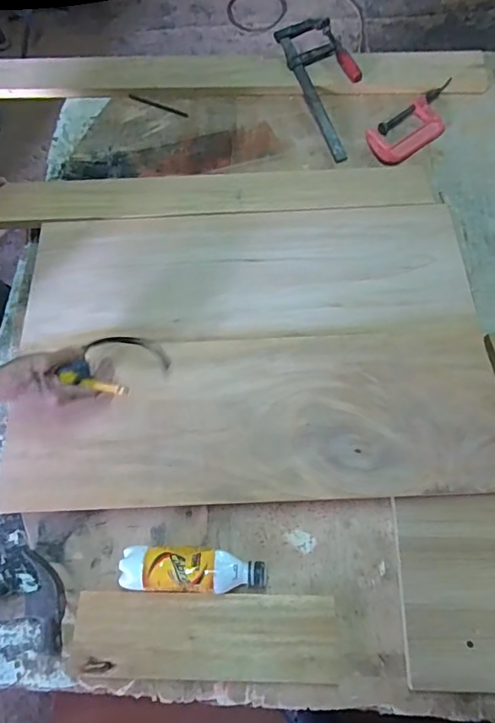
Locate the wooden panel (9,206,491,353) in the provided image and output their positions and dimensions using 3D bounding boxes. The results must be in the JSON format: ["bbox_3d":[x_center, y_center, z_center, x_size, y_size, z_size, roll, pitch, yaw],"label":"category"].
[{"bbox_3d":[-0.004,-0.153,0.808,0.714,0.026,0.258,-4,62,1],"label":"wooden panel"}]

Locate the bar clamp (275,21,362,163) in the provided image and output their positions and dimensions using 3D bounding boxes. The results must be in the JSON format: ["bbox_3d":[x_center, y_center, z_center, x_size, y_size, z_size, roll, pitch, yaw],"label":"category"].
[{"bbox_3d":[0.170,-0.591,1.000,0.118,0.026,0.383,-21,70,6],"label":"bar clamp"}]

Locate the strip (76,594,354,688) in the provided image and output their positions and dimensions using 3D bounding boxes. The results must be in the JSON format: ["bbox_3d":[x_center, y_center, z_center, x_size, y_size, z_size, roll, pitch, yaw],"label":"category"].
[{"bbox_3d":[-0.052,0.357,0.619,0.342,0.019,0.100,0,71,2],"label":"strip"}]

